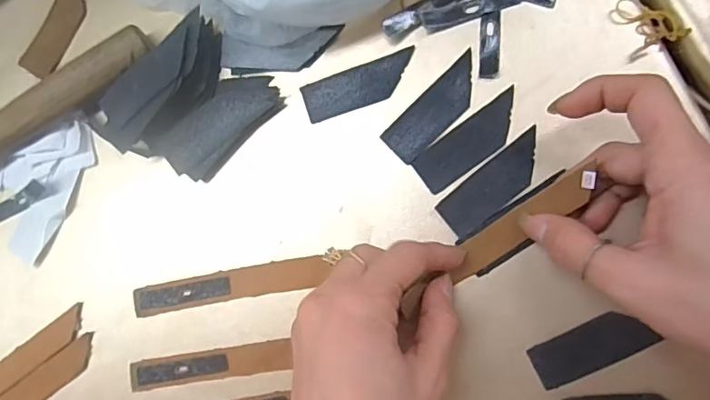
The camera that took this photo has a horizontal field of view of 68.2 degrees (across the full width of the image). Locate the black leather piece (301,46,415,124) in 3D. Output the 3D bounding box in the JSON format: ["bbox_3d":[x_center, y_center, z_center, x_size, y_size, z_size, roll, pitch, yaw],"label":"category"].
[{"bbox_3d":[0.003,-0.063,0.289,0.063,0.004,0.023,-18,84,7],"label":"black leather piece"}]

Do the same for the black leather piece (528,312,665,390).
[{"bbox_3d":[0.118,0.073,0.261,0.058,0.004,0.023,-27,83,6],"label":"black leather piece"}]

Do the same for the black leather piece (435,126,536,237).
[{"bbox_3d":[0.074,-0.008,0.274,0.063,0.004,0.022,-40,82,5],"label":"black leather piece"}]

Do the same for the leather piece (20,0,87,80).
[{"bbox_3d":[-0.181,-0.105,0.318,0.024,0.005,0.064,29,91,9],"label":"leather piece"}]

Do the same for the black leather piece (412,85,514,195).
[{"bbox_3d":[0.061,-0.031,0.277,0.063,0.004,0.023,-36,82,5],"label":"black leather piece"}]

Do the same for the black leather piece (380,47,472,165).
[{"bbox_3d":[0.044,-0.049,0.281,0.063,0.004,0.022,-45,82,4],"label":"black leather piece"}]

